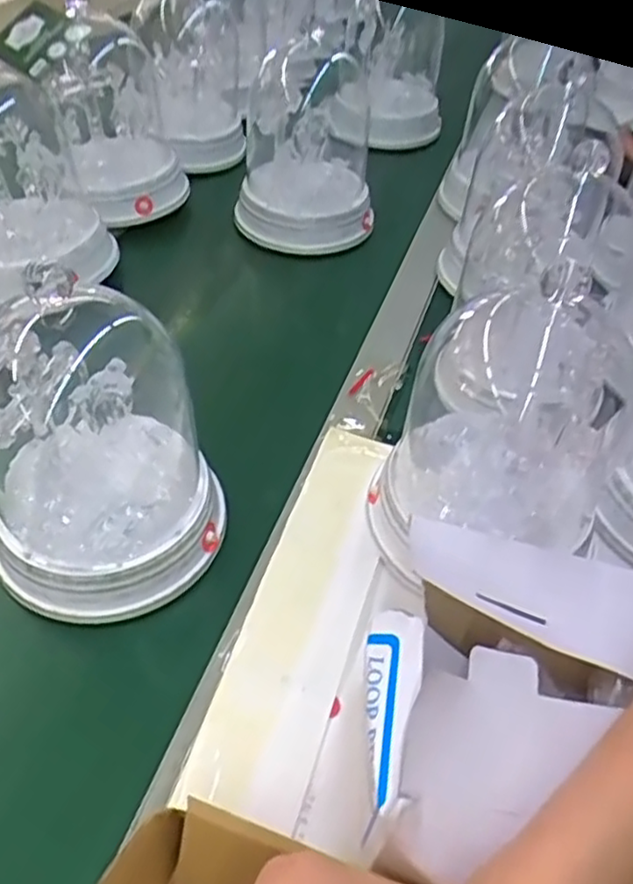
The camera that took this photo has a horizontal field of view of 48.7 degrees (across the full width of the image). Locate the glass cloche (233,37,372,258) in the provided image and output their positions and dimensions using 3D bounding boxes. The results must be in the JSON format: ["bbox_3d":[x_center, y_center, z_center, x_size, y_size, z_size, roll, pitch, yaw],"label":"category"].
[{"bbox_3d":[-0.010,-0.321,0.741,0.138,0.173,0.169,2,46,-1],"label":"glass cloche"}]

